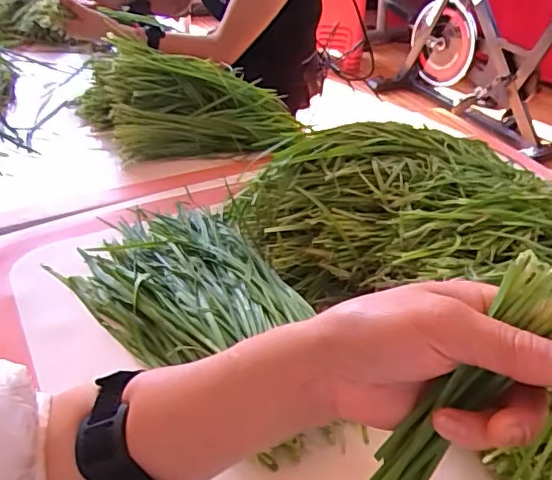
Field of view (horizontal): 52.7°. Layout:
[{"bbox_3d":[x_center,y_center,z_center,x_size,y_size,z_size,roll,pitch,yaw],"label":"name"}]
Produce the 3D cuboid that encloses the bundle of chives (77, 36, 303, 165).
[{"bbox_3d":[-0.122,-0.206,0.819,0.311,0.100,0.173,-5,38,-14],"label":"bundle of chives"}]

